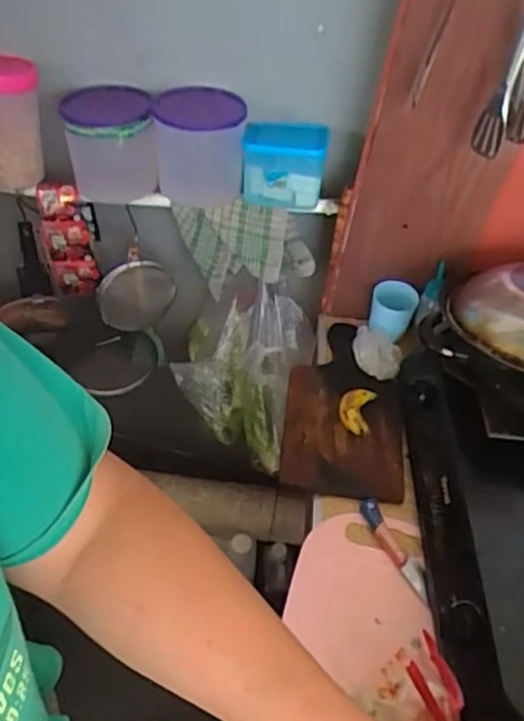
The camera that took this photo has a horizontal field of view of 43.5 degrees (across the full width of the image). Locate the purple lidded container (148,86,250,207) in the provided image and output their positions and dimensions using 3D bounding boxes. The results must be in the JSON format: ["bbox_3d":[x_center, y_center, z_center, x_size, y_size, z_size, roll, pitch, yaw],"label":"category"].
[{"bbox_3d":[-0.100,-0.343,1.067,0.137,0.156,0.121,4,46,-2],"label":"purple lidded container"}]

